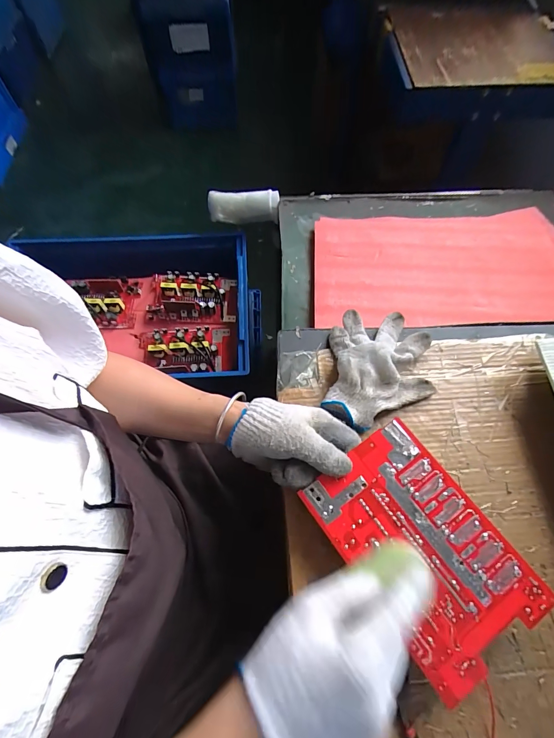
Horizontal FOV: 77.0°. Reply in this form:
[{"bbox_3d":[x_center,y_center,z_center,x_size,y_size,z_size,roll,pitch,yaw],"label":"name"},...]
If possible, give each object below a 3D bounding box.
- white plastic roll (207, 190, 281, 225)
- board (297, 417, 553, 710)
[{"bbox_3d":[-0.074,-0.361,0.776,0.155,0.057,0.054,1,64,0],"label":"white plastic roll"},{"bbox_3d":[0.129,0.158,0.315,0.125,0.015,0.192,-33,69,-15],"label":"board"}]

